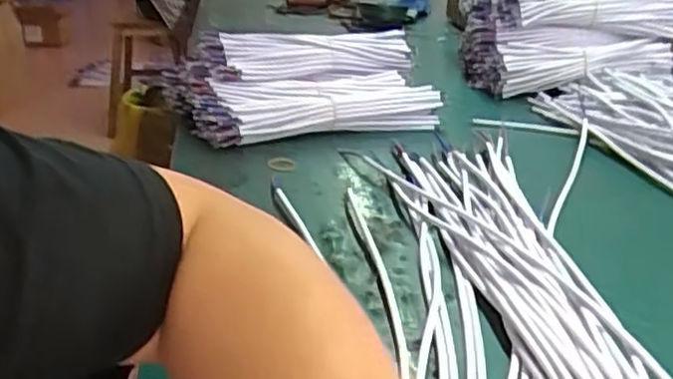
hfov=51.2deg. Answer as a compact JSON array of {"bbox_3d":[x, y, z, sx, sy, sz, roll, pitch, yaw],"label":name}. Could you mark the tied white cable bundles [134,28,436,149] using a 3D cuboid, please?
[{"bbox_3d":[-0.053,-0.141,0.953,0.367,0.095,0.211,-5,25,-12],"label":"tied white cable bundles"}]

